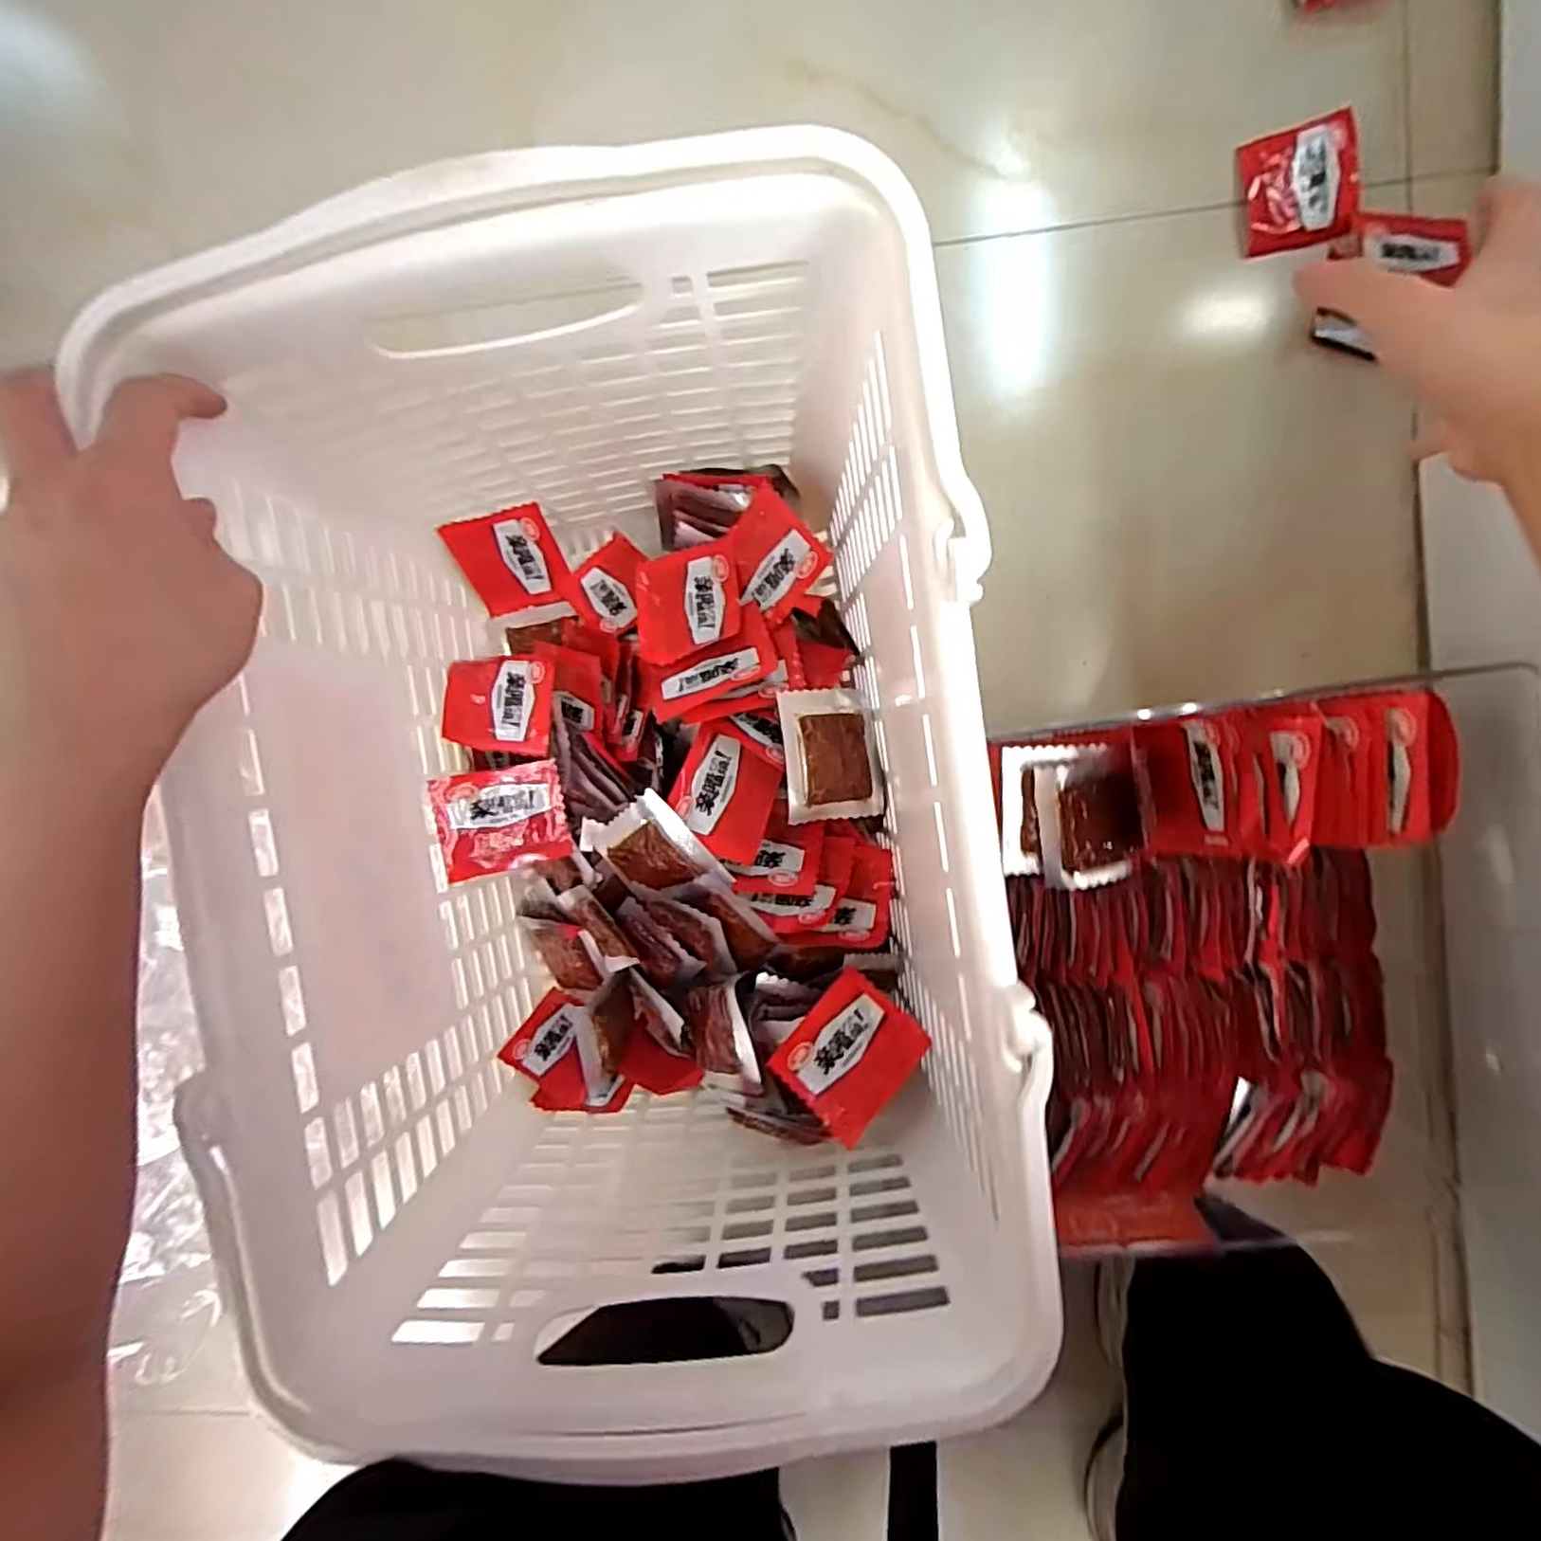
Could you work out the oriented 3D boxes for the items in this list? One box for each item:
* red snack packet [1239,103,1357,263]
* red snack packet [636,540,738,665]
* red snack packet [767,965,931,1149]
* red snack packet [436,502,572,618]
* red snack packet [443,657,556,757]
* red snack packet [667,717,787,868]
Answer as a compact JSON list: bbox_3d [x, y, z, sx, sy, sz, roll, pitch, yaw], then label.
[{"bbox_3d":[0.318,-0.349,0.420,0.058,0.016,0.066,-5,97,7],"label":"red snack packet"},{"bbox_3d":[-0.049,-0.098,0.407,0.059,0.005,0.069,-9,71,3],"label":"red snack packet"},{"bbox_3d":[0.041,0.150,0.366,0.056,0.013,0.069,39,100,1],"label":"red snack packet"},{"bbox_3d":[-0.163,-0.130,0.443,0.059,0.072,0.008,-18,56,-5],"label":"red snack packet"},{"bbox_3d":[-0.165,-0.043,0.428,0.060,0.014,0.065,3,66,-19],"label":"red snack packet"},{"bbox_3d":[-0.025,0.012,0.391,0.056,0.010,0.068,20,84,13],"label":"red snack packet"}]

